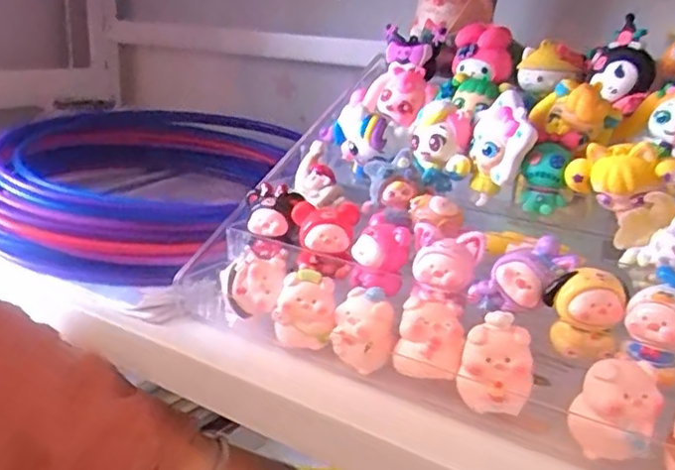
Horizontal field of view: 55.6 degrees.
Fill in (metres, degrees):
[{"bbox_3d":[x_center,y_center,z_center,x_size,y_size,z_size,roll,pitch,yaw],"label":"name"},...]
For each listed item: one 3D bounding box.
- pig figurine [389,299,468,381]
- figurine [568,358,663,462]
[{"bbox_3d":[0.041,0.046,0.282,0.029,0.027,0.022,9,20,17],"label":"pig figurine"},{"bbox_3d":[0.105,0.067,0.241,0.031,0.037,0.016,4,1,7],"label":"figurine"}]

